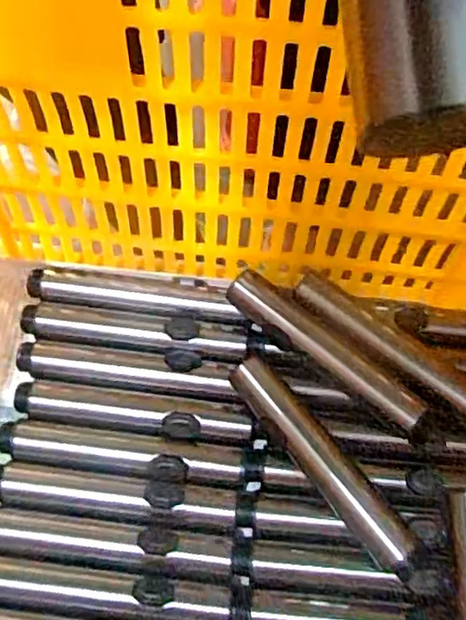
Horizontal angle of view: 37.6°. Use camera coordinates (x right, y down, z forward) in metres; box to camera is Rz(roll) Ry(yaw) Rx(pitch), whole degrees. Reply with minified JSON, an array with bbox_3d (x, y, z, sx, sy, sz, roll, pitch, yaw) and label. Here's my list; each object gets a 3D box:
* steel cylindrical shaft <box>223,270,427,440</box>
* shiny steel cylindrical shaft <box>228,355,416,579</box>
[{"bbox_3d":[0.058,0.029,0.425,0.148,0.025,0.024,40,70,18],"label":"steel cylindrical shaft"},{"bbox_3d":[0.050,0.088,0.398,0.022,0.024,0.146,-34,68,-15],"label":"shiny steel cylindrical shaft"}]

